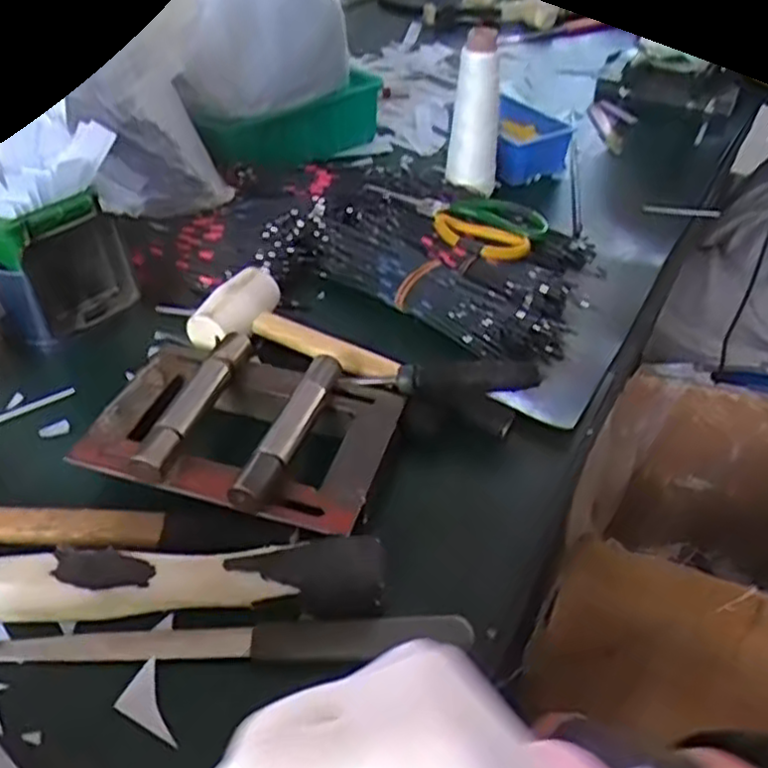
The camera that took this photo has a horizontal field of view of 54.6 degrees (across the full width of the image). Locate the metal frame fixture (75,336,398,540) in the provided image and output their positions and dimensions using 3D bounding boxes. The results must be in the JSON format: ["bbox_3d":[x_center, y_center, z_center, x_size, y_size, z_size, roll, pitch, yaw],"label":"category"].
[{"bbox_3d":[-0.096,0.032,0.513,0.198,0.056,0.140,13,42,12],"label":"metal frame fixture"}]

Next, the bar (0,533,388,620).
[{"bbox_3d":[-0.158,0.113,0.417,0.313,0.032,0.037,-1,41,-4],"label":"bar"}]

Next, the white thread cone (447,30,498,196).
[{"bbox_3d":[0.097,-0.274,0.776,0.052,0.173,0.047,6,41,4],"label":"white thread cone"}]

